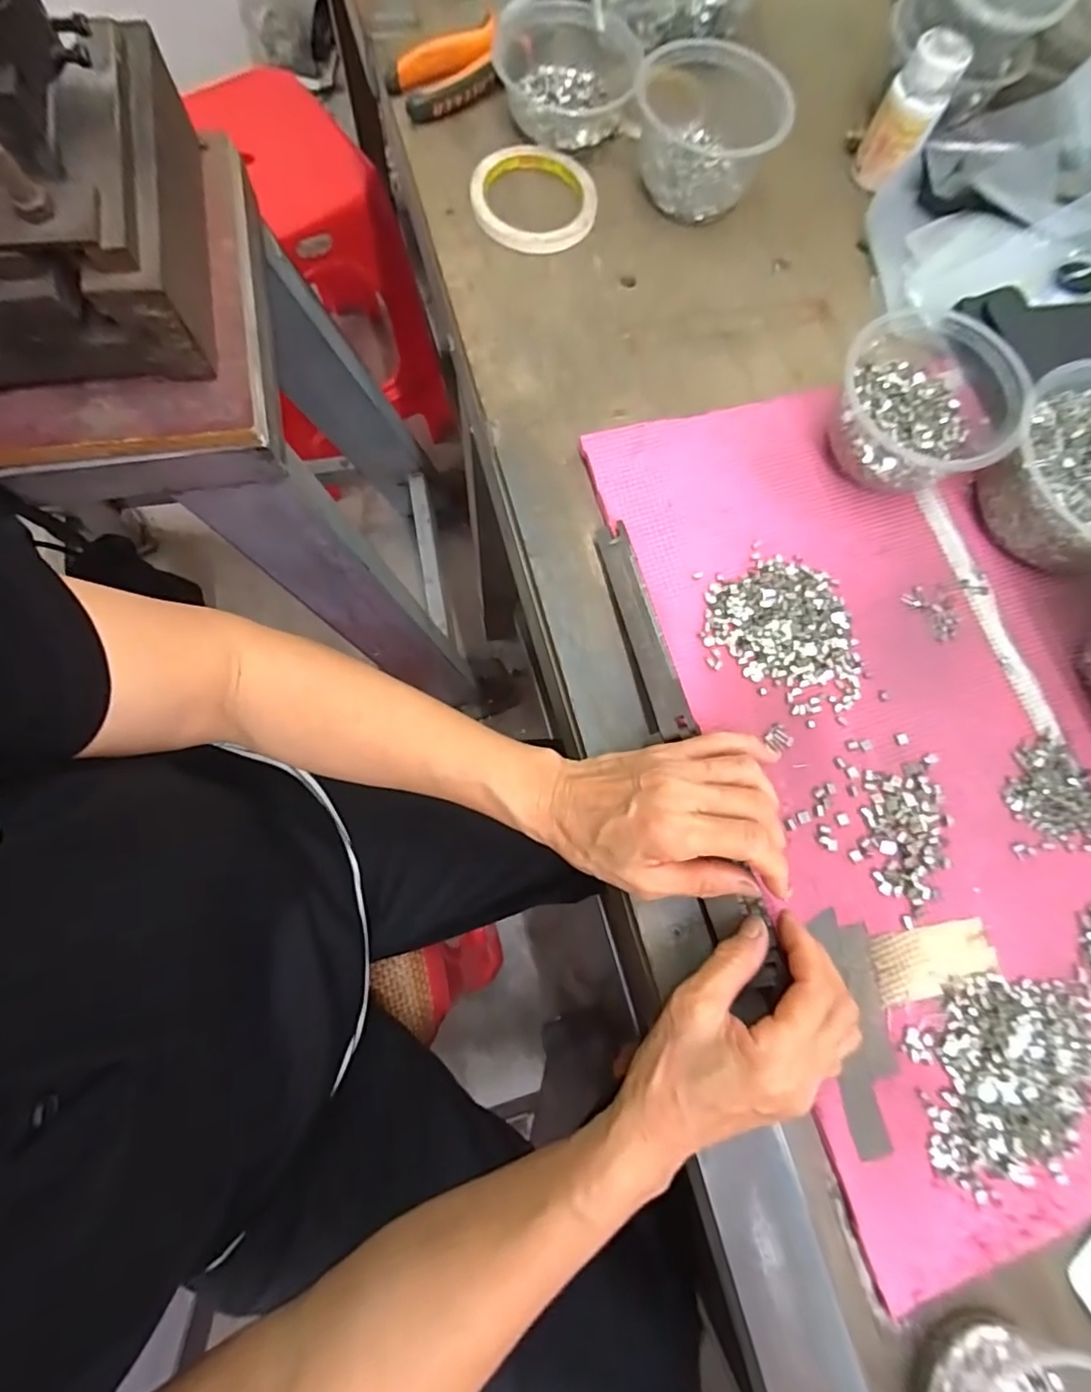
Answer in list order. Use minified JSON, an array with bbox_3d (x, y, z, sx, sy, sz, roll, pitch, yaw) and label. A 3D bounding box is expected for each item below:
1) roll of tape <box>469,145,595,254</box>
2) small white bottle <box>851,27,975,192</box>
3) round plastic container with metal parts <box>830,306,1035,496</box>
[{"bbox_3d":[-0.010,-0.390,0.454,0.095,0.015,0.091,0,76,-2],"label":"roll of tape"},{"bbox_3d":[0.283,-0.455,0.452,0.044,0.080,0.042,0,76,-2],"label":"small white bottle"},{"bbox_3d":[0.247,-0.190,0.388,0.108,0.064,0.103,0,76,-2],"label":"round plastic container with metal parts"}]

